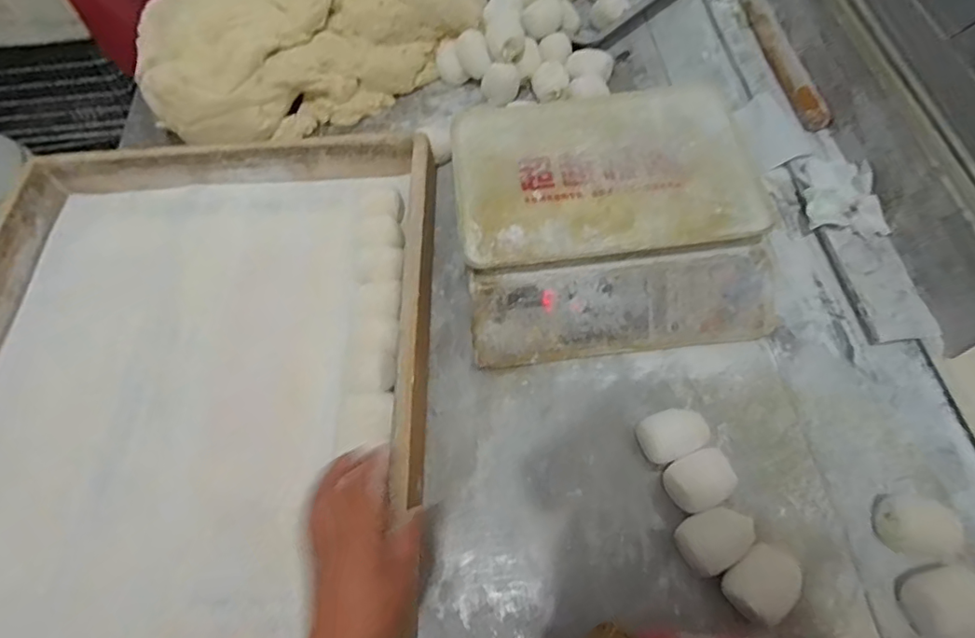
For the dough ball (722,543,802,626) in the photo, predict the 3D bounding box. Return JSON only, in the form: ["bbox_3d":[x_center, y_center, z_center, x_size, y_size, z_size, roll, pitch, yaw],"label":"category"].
[{"bbox_3d":[0.246,0.237,0.500,0.063,0.034,0.049,-40,66,-15],"label":"dough ball"}]

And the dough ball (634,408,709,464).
[{"bbox_3d":[0.188,0.118,0.568,0.070,0.035,0.052,-22,64,-8],"label":"dough ball"}]

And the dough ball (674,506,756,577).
[{"bbox_3d":[0.213,0.205,0.522,0.064,0.029,0.050,-25,63,-8],"label":"dough ball"}]

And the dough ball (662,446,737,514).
[{"bbox_3d":[0.207,0.159,0.548,0.064,0.034,0.049,-23,62,-7],"label":"dough ball"}]

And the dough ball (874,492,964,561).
[{"bbox_3d":[0.395,0.192,0.517,0.060,0.040,0.058,-2,62,4],"label":"dough ball"}]

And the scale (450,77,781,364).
[{"bbox_3d":[0.136,-0.124,0.659,0.334,0.088,0.314,-7,62,2],"label":"scale"}]

